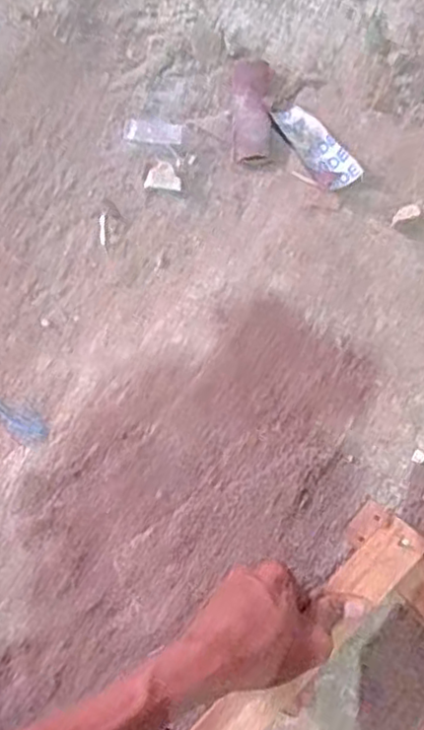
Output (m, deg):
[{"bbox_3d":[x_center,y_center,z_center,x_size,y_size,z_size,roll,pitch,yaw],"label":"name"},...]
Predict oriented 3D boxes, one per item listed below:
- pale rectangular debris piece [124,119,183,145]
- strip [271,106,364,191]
[{"bbox_3d":[-0.052,-0.206,0.603,0.050,0.004,0.020,6,79,1],"label":"pale rectangular debris piece"},{"bbox_3d":[0.091,-0.193,0.598,0.037,0.017,0.093,-33,81,-6],"label":"strip"}]

